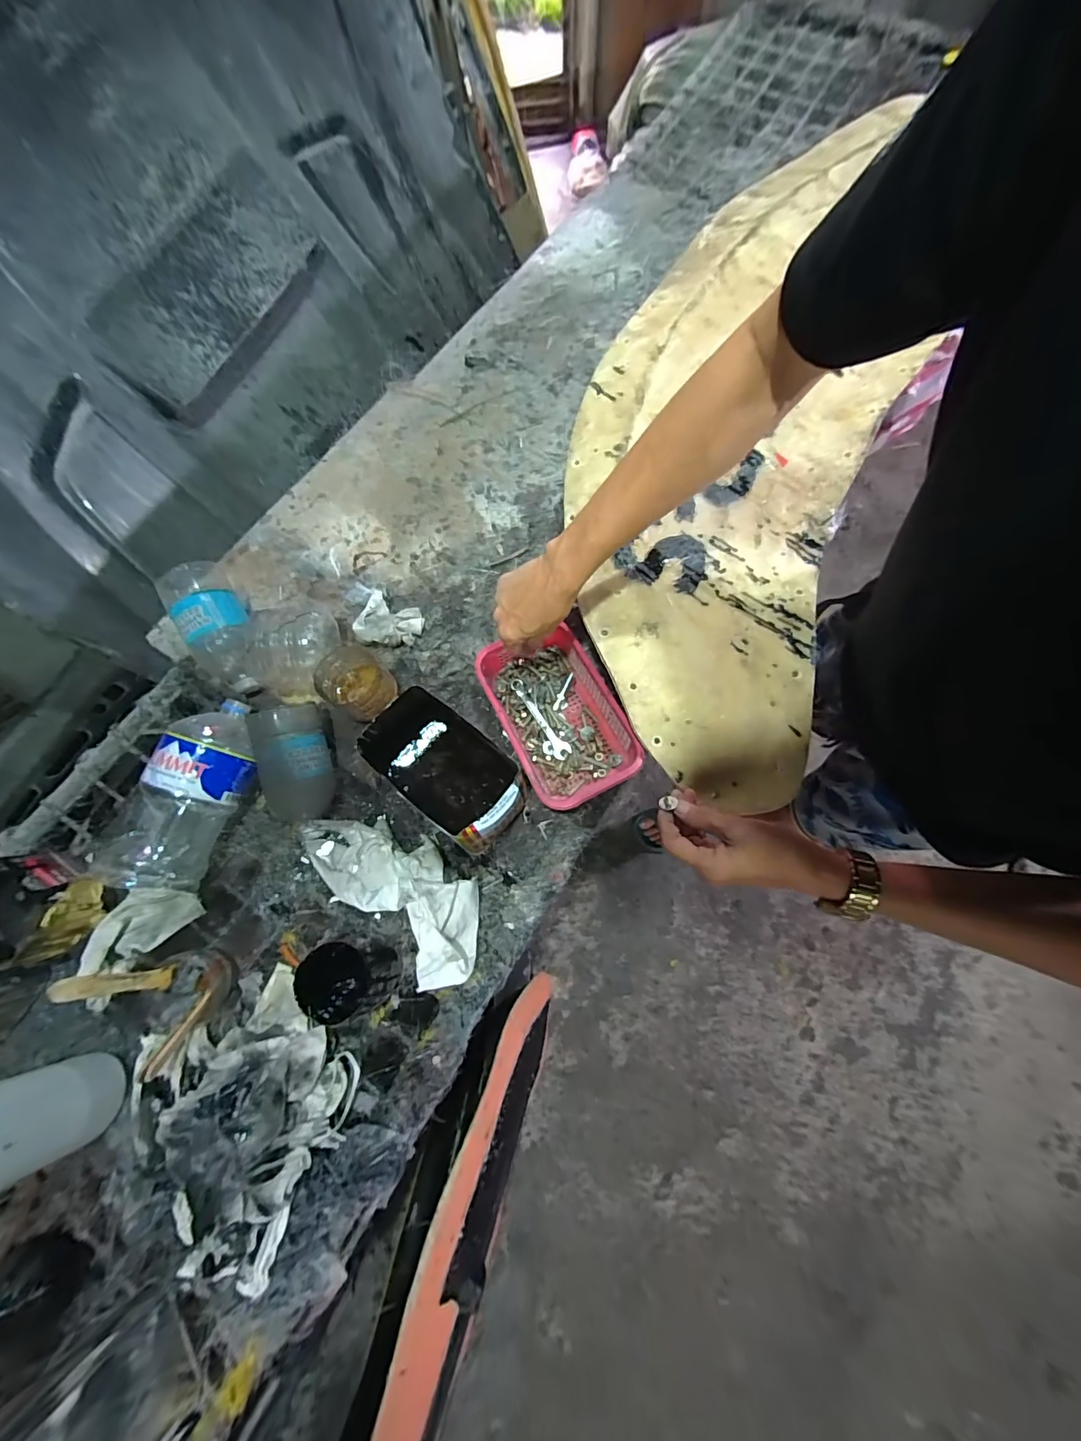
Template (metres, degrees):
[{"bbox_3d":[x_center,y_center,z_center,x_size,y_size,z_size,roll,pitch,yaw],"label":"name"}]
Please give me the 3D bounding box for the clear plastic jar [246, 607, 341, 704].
[{"bbox_3d":[-0.317,-0.089,0.593,0.113,0.094,0.097,-2,73,1],"label":"clear plastic jar"}]

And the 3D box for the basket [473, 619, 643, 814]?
[{"bbox_3d":[0.019,-0.008,0.559,0.128,0.064,0.216,-26,74,-6],"label":"basket"}]

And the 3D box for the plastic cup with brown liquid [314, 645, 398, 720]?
[{"bbox_3d":[-0.230,-0.043,0.579,0.089,0.077,0.074,38,78,12],"label":"plastic cup with brown liquid"}]

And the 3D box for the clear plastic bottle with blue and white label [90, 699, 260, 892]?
[{"bbox_3d":[-0.405,0.083,0.542,0.098,0.104,0.220,20,75,7],"label":"clear plastic bottle with blue and white label"}]

